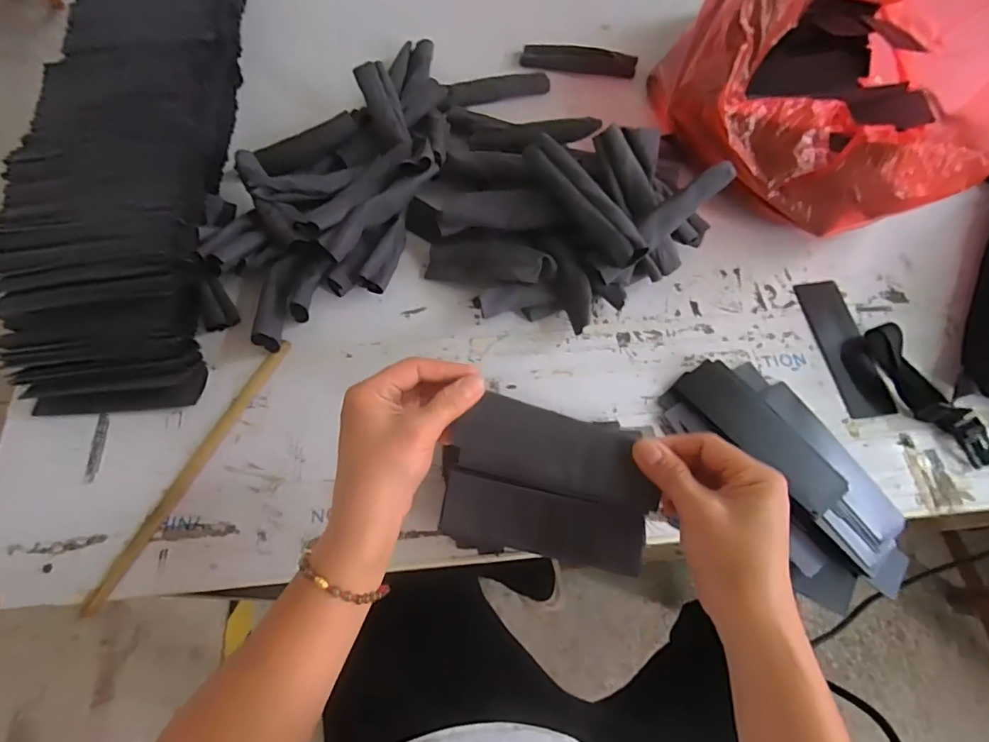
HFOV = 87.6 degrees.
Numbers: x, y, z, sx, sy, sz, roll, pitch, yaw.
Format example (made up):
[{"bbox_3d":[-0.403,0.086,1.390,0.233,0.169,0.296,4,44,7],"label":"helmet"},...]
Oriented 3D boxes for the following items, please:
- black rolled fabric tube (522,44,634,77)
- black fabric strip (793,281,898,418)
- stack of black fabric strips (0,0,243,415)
[{"bbox_3d":[0.109,-0.399,0.662,0.146,0.024,0.025,4,66,2],"label":"black rolled fabric tube"},{"bbox_3d":[0.341,-0.026,0.504,0.045,0.010,0.145,-7,65,-1],"label":"black fabric strip"},{"bbox_3d":[-0.382,-0.298,0.566,0.166,0.100,0.666,-6,66,-2],"label":"stack of black fabric strips"}]

